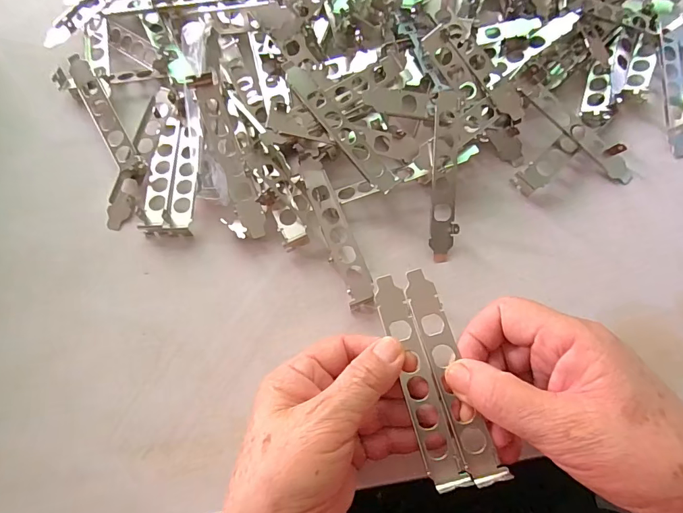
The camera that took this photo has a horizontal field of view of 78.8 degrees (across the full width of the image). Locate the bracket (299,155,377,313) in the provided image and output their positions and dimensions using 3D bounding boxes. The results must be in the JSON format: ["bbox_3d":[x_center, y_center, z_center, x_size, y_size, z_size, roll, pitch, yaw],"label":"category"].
[{"bbox_3d":[-0.004,-0.019,0.304,0.021,0.016,0.122,-21,76,-4],"label":"bracket"}]

